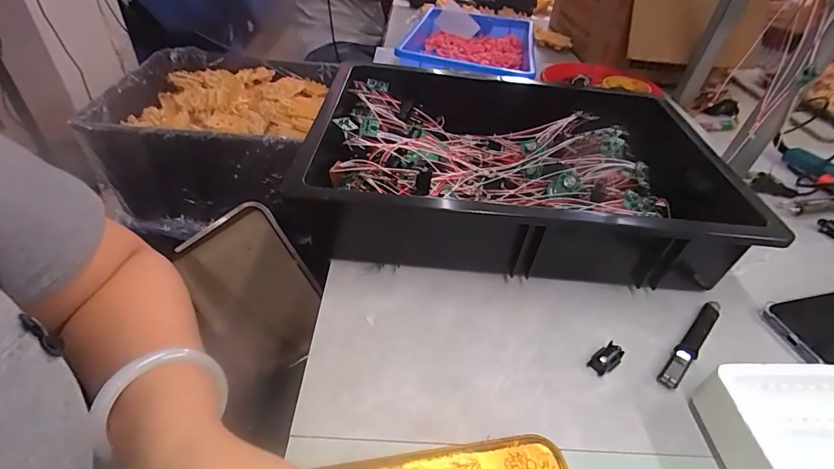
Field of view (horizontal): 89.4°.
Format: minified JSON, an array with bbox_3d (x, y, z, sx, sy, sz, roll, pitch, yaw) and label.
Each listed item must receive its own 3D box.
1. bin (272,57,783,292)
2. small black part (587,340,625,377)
[{"bbox_3d":[0.137,-0.094,0.524,0.468,0.102,0.363,5,39,0],"label":"bin"},{"bbox_3d":[0.161,0.106,0.357,0.030,0.012,0.016,-22,46,-29],"label":"small black part"}]

